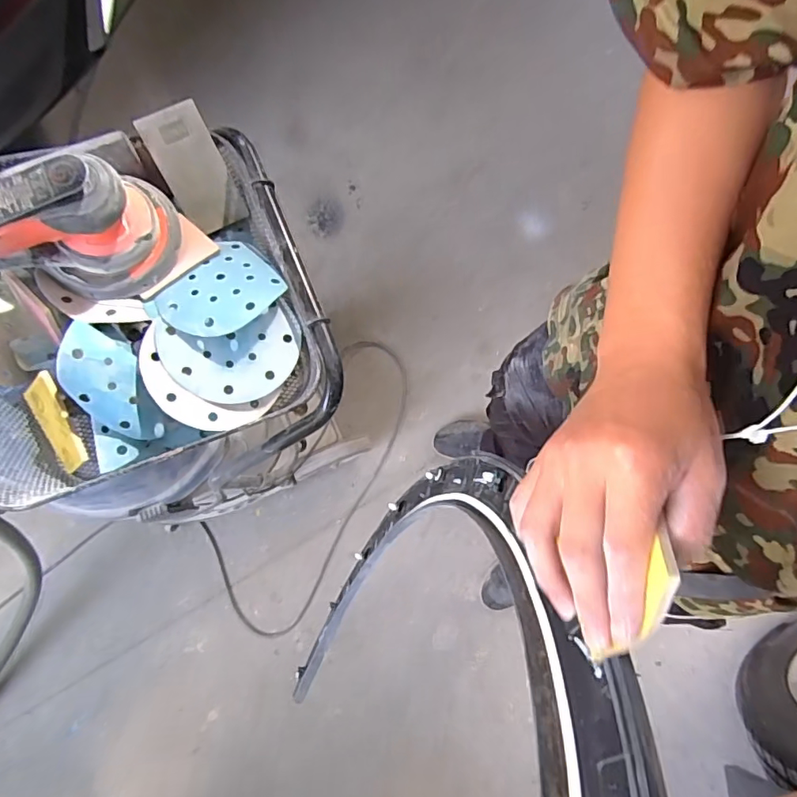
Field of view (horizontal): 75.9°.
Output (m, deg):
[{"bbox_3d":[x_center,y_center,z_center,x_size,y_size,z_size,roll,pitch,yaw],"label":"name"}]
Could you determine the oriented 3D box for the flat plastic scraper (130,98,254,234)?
[{"bbox_3d":[-0.235,-0.264,0.592,0.070,0.008,0.132,-29,120,-10],"label":"flat plastic scraper"}]

